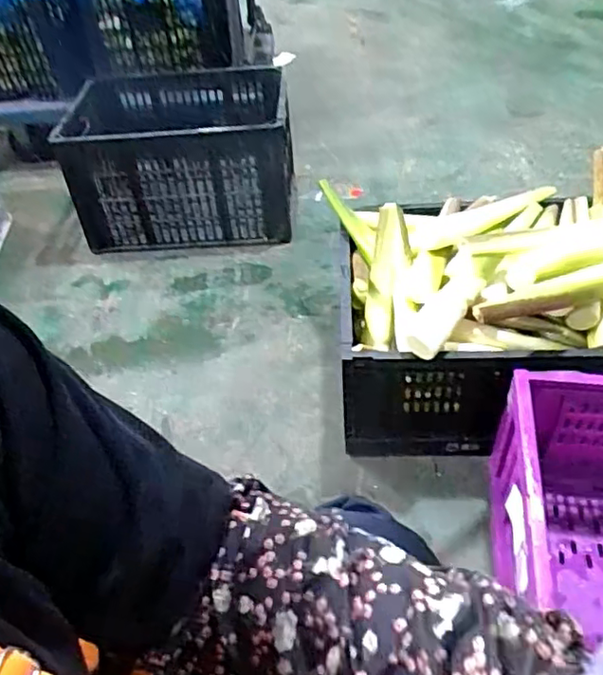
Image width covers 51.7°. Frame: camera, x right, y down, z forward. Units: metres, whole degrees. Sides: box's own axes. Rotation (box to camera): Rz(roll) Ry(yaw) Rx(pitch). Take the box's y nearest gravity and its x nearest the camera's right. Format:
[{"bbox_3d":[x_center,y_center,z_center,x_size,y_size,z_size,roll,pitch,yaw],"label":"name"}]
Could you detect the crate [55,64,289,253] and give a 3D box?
[{"bbox_3d":[-0.305,-0.470,1.560,0.545,0.258,0.481,-2,44,4],"label":"crate"}]

